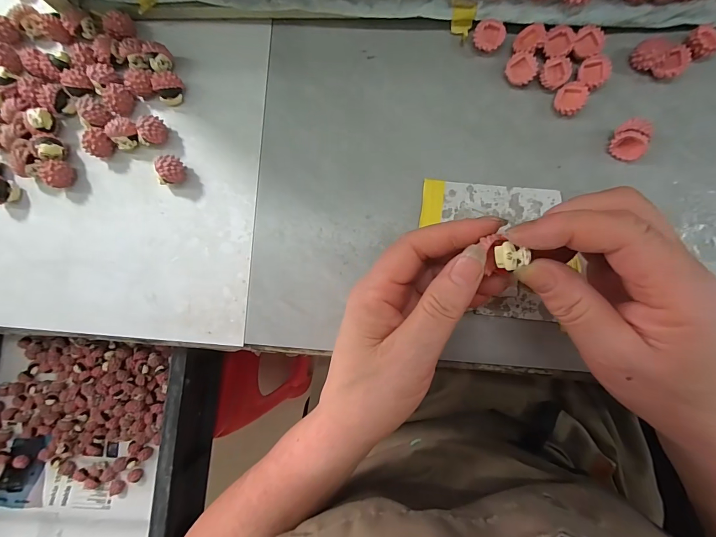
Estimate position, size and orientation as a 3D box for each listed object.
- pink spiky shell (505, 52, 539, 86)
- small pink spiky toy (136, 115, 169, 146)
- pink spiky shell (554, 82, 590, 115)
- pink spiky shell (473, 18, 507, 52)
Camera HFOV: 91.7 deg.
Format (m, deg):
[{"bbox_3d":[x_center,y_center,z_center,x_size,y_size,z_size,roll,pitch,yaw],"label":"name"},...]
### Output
[{"bbox_3d":[0.113,-0.138,0.241,0.019,0.011,0.019,0,87,4],"label":"pink spiky shell"},{"bbox_3d":[-0.152,-0.101,0.257,0.015,0.018,0.022,35,90,5],"label":"small pink spiky toy"},{"bbox_3d":[0.145,-0.117,0.238,0.018,0.009,0.020,36,90,5],"label":"pink spiky shell"},{"bbox_3d":[0.092,-0.162,0.243,0.020,0.007,0.019,0,87,4],"label":"pink spiky shell"}]

